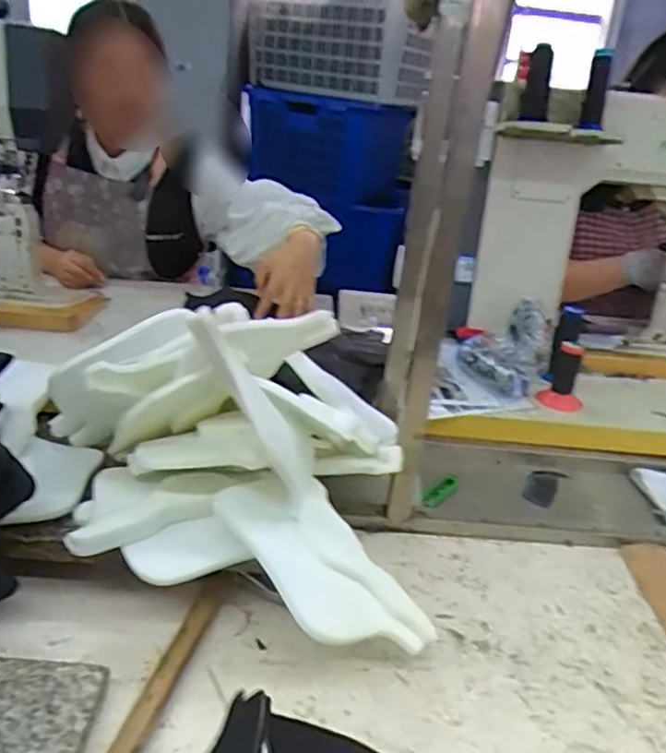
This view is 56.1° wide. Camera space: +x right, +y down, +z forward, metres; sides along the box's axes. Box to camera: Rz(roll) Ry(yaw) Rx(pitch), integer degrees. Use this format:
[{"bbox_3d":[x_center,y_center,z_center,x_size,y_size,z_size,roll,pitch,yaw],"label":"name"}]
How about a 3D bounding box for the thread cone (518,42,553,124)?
[{"bbox_3d":[0.312,-0.443,0.952,0.043,0.101,0.037,13,26,14],"label":"thread cone"}]

